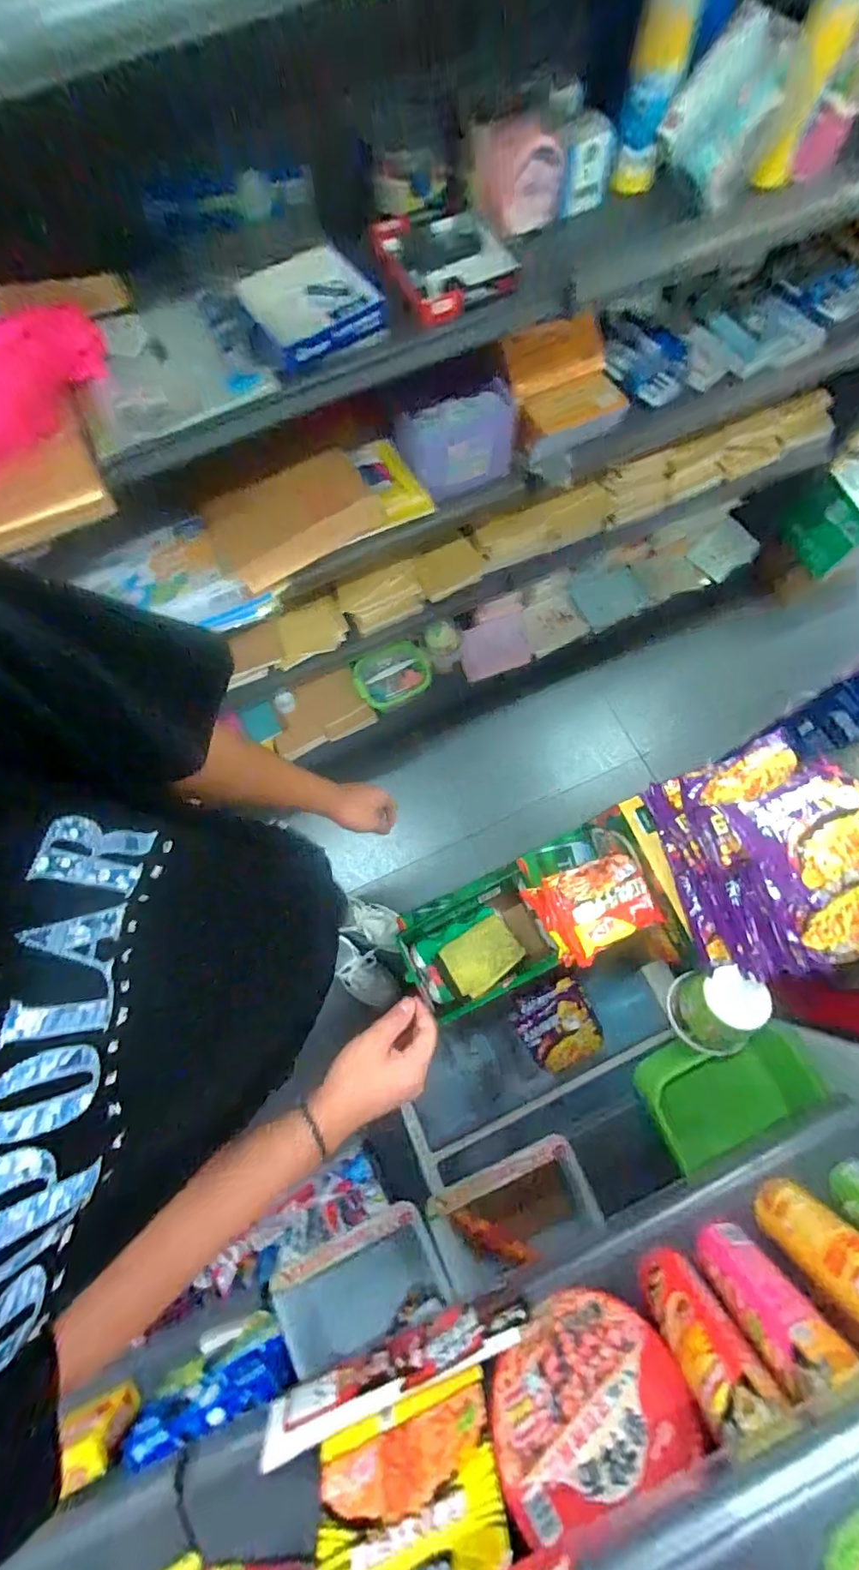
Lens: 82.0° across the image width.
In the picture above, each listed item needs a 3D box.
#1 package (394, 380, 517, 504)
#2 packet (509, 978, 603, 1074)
[{"bbox_3d":[0.043,-0.537,0.812,0.187,0.153,0.076,-6,76,0],"label":"package"},{"bbox_3d":[0.260,0.483,0.989,0.155,0.065,0.152,-23,76,-4],"label":"packet"}]

